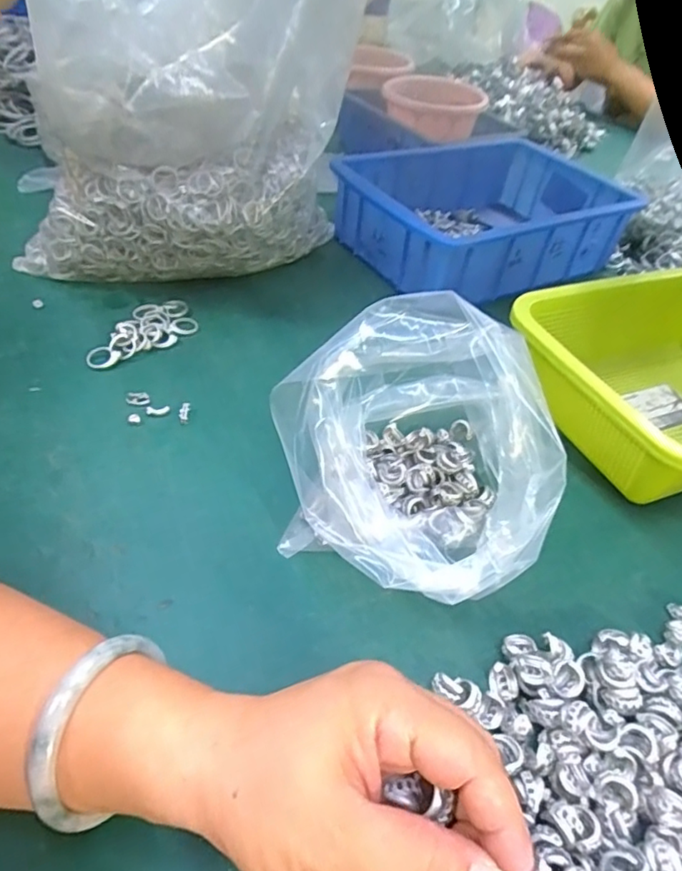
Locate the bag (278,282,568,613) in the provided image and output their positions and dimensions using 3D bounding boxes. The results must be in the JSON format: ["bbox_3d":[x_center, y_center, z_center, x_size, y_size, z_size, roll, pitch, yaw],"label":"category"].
[{"bbox_3d":[0.036,0.006,0.318,0.142,0.135,0.155,-1,45,-8],"label":"bag"}]

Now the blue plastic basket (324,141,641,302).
[{"bbox_3d":[0.156,-0.244,0.626,0.281,0.078,0.197,-21,51,-26],"label":"blue plastic basket"}]

